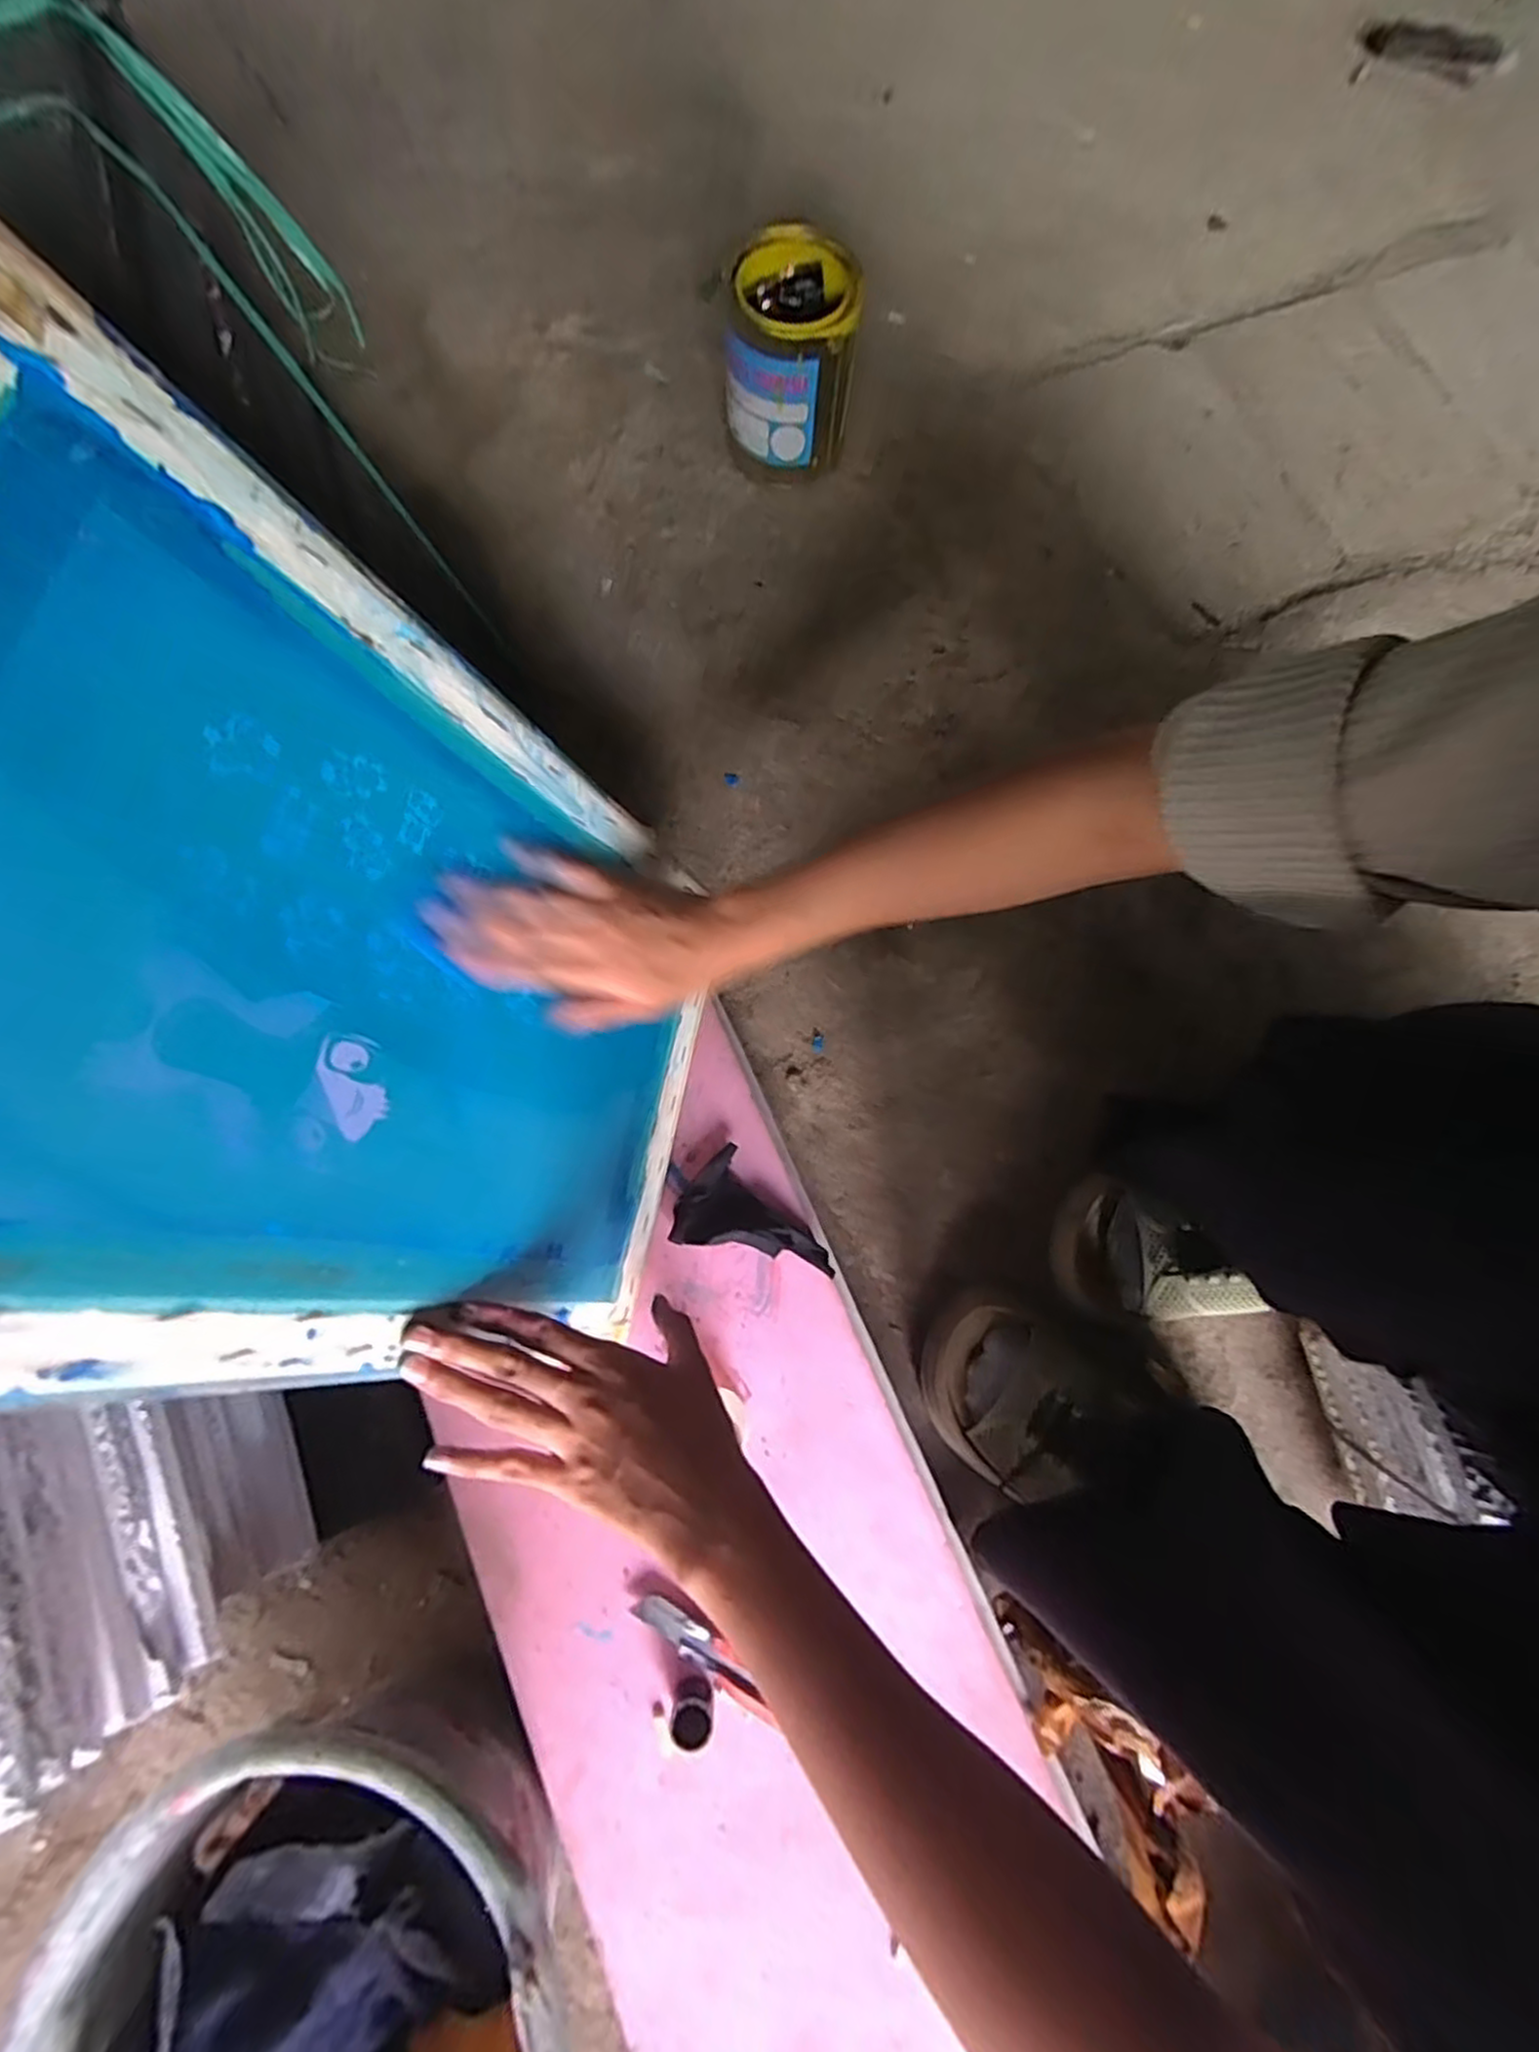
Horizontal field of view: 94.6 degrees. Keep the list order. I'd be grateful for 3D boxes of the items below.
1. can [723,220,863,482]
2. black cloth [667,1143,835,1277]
[{"bbox_3d":[0.019,-0.559,0.606,0.105,0.125,0.110,8,78,1],"label":"can"},{"bbox_3d":[-0.007,0.119,0.464,0.103,0.015,0.064,13,78,2],"label":"black cloth"}]

